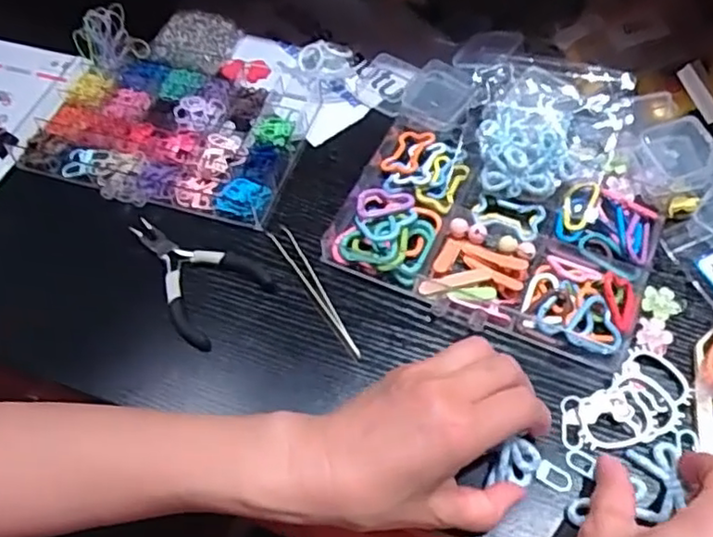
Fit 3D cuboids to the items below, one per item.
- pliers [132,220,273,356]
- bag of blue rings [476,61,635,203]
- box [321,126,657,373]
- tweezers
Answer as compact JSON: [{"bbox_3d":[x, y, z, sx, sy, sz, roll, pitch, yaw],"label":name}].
[{"bbox_3d":[-0.114,-0.002,0.474,0.070,0.008,0.116,-36,63,-19],"label":"pliers"},{"bbox_3d":[0.144,-0.102,0.497,0.118,0.043,0.106,5,58,6],"label":"bag of blue rings"},{"bbox_3d":[0.095,-0.025,0.475,0.208,0.022,0.140,19,60,14],"label":"box"},{"bbox_3d":[-0.028,0.015,0.457,0.012,0.006,0.115,-27,60,-14],"label":"tweezers"}]

